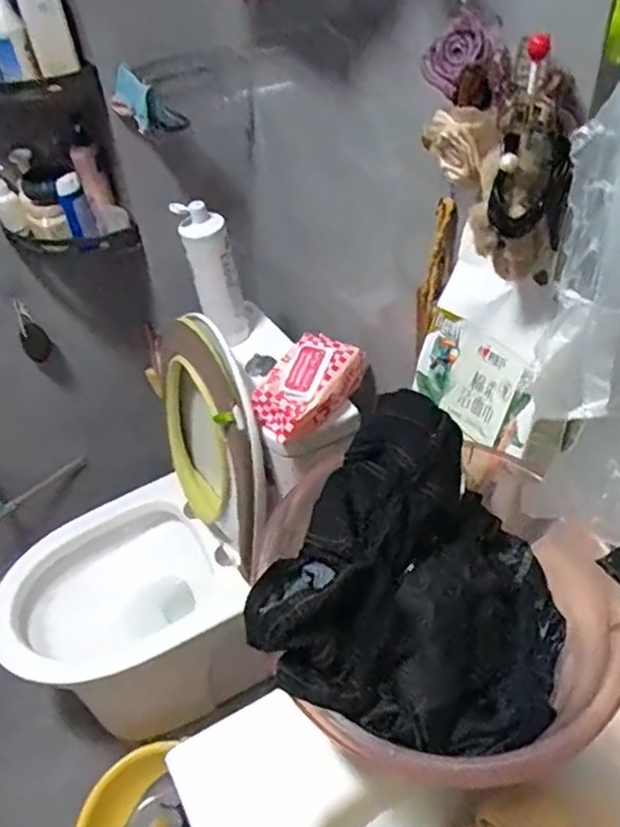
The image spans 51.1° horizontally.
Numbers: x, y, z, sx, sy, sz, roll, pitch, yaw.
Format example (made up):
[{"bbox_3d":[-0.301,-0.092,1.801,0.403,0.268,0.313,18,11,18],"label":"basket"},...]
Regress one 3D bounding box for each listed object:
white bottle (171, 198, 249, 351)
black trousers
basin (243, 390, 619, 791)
[{"bbox_3d":[-0.157,-0.227,1.077,0.086,0.242,0.065,-13,43,-7],"label":"white bottle"},{"bbox_3d":[0.110,0.165,0.597,0.250,0.162,0.294,21,49,26],"label":"black trousers"},{"bbox_3d":[0.131,0.163,0.610,0.316,0.166,0.338,17,47,23],"label":"basin"}]

